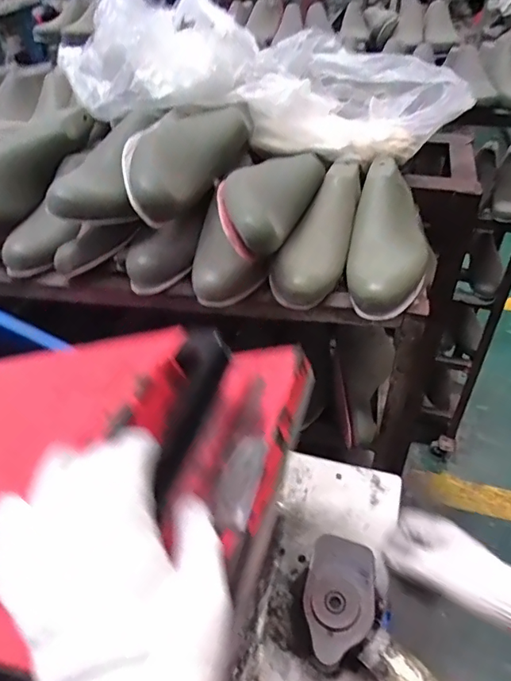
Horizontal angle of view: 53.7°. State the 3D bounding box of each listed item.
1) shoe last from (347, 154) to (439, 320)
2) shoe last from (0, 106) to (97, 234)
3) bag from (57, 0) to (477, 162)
[{"bbox_3d":[0.168,-0.134,0.613,0.095,0.079,0.253,9,45,11],"label":"shoe last"},{"bbox_3d":[-0.293,-0.232,0.674,0.069,0.086,0.260,21,48,21],"label":"shoe last"},{"bbox_3d":[0.010,-0.360,0.687,0.533,0.167,0.184,-4,44,-3],"label":"bag"}]

